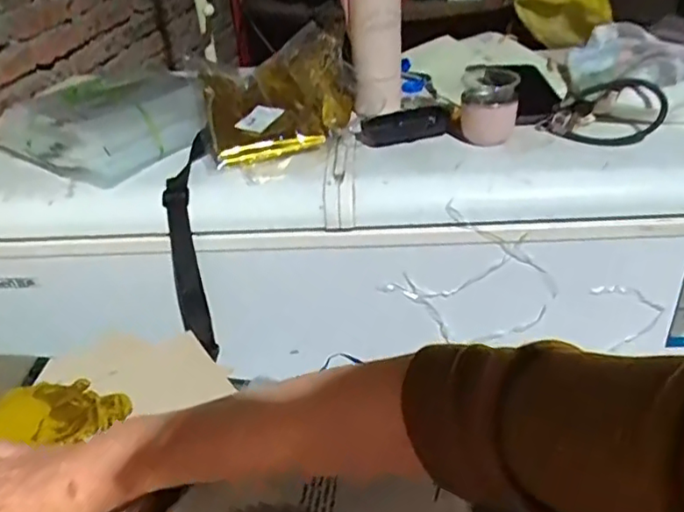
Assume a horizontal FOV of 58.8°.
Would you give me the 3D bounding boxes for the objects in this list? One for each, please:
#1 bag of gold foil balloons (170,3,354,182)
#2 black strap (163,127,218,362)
[{"bbox_3d":[-0.092,-0.219,0.784,0.211,0.127,0.280,-8,32,-2],"label":"bag of gold foil balloons"},{"bbox_3d":[-0.179,-0.009,0.756,0.051,0.239,0.129,-5,32,3],"label":"black strap"}]

